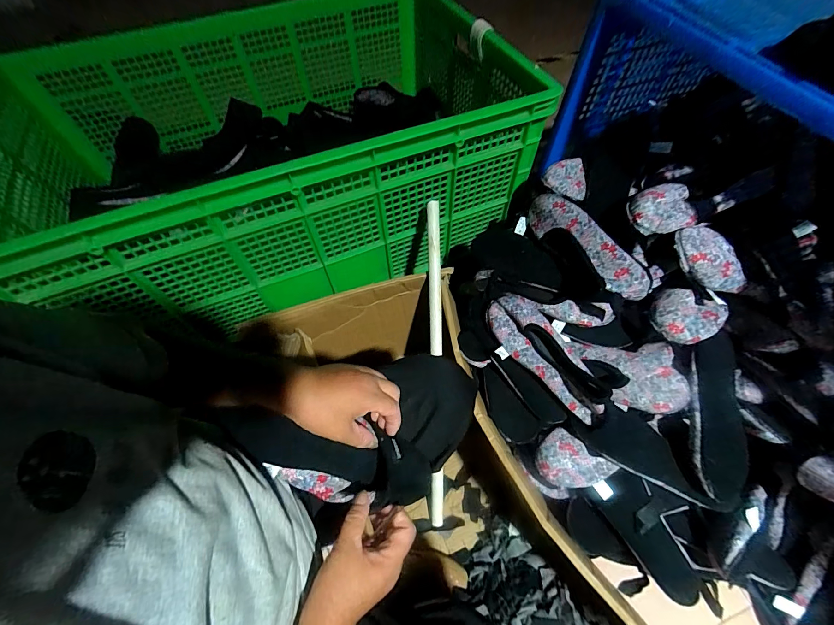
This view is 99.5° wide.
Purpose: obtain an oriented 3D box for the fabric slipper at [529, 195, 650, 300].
[{"bbox_3d":[0.283,-0.109,0.622,0.079,0.105,0.252,-16,60,-7],"label":"fabric slipper"}]

